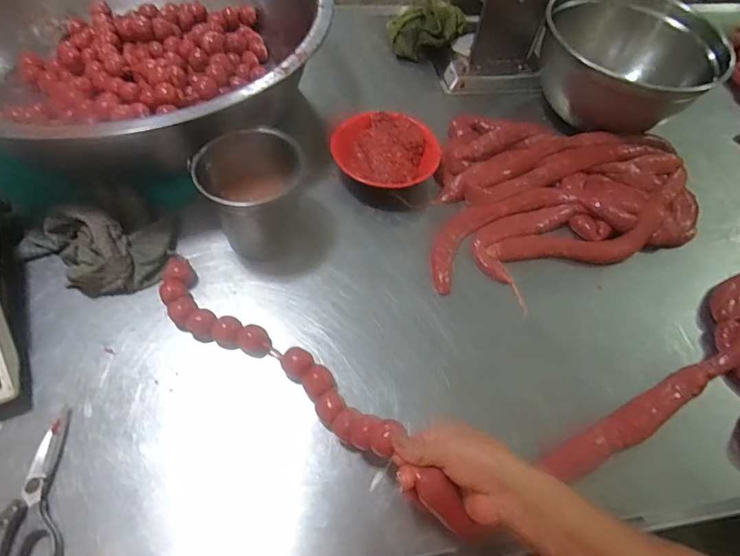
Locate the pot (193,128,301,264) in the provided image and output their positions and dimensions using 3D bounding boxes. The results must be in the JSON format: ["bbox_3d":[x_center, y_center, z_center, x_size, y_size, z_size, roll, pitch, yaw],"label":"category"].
[{"bbox_3d":[-0.155,-0.107,0.616,0.140,0.142,0.108,-10,59,-10],"label":"pot"}]

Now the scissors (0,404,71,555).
[{"bbox_3d":[-0.361,0.240,0.459,0.091,0.011,0.202,-2,58,-5],"label":"scissors"}]

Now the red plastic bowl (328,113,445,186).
[{"bbox_3d":[0.025,-0.205,0.744,0.174,0.054,0.144,0,58,-3],"label":"red plastic bowl"}]

